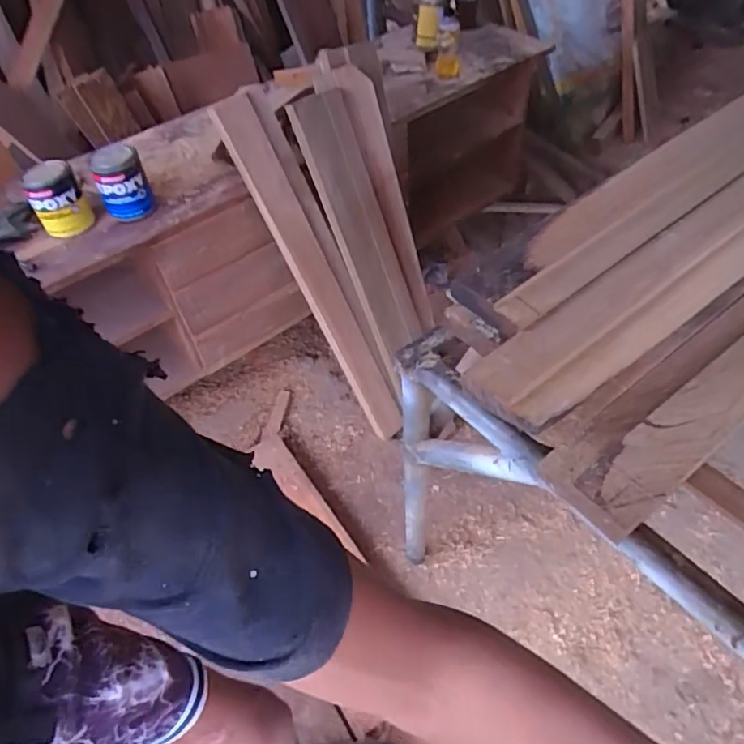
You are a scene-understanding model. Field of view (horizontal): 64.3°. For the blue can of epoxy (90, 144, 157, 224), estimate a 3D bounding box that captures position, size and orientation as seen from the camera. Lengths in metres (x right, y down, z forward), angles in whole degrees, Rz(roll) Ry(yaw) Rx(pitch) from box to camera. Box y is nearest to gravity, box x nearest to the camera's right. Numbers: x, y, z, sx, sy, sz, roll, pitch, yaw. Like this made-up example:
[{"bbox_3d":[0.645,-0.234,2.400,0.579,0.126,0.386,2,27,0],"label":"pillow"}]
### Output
[{"bbox_3d":[-0.529,-0.398,1.253,0.100,0.122,0.097,-2,51,3],"label":"blue can of epoxy"}]

